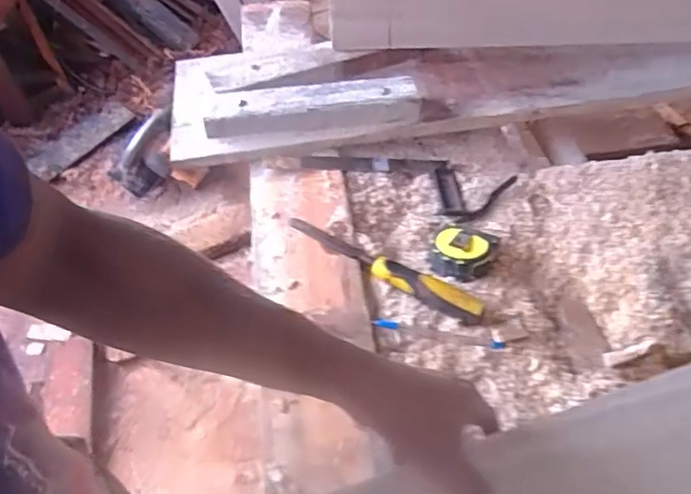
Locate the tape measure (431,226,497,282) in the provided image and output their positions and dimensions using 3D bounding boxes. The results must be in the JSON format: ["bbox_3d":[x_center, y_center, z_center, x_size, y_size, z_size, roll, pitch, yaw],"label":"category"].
[{"bbox_3d":[0.135,0.006,0.687,0.064,0.032,0.071,20,54,18],"label":"tape measure"}]

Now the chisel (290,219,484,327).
[{"bbox_3d":[0.040,0.026,0.675,0.239,0.026,0.026,24,56,21],"label":"chisel"}]

